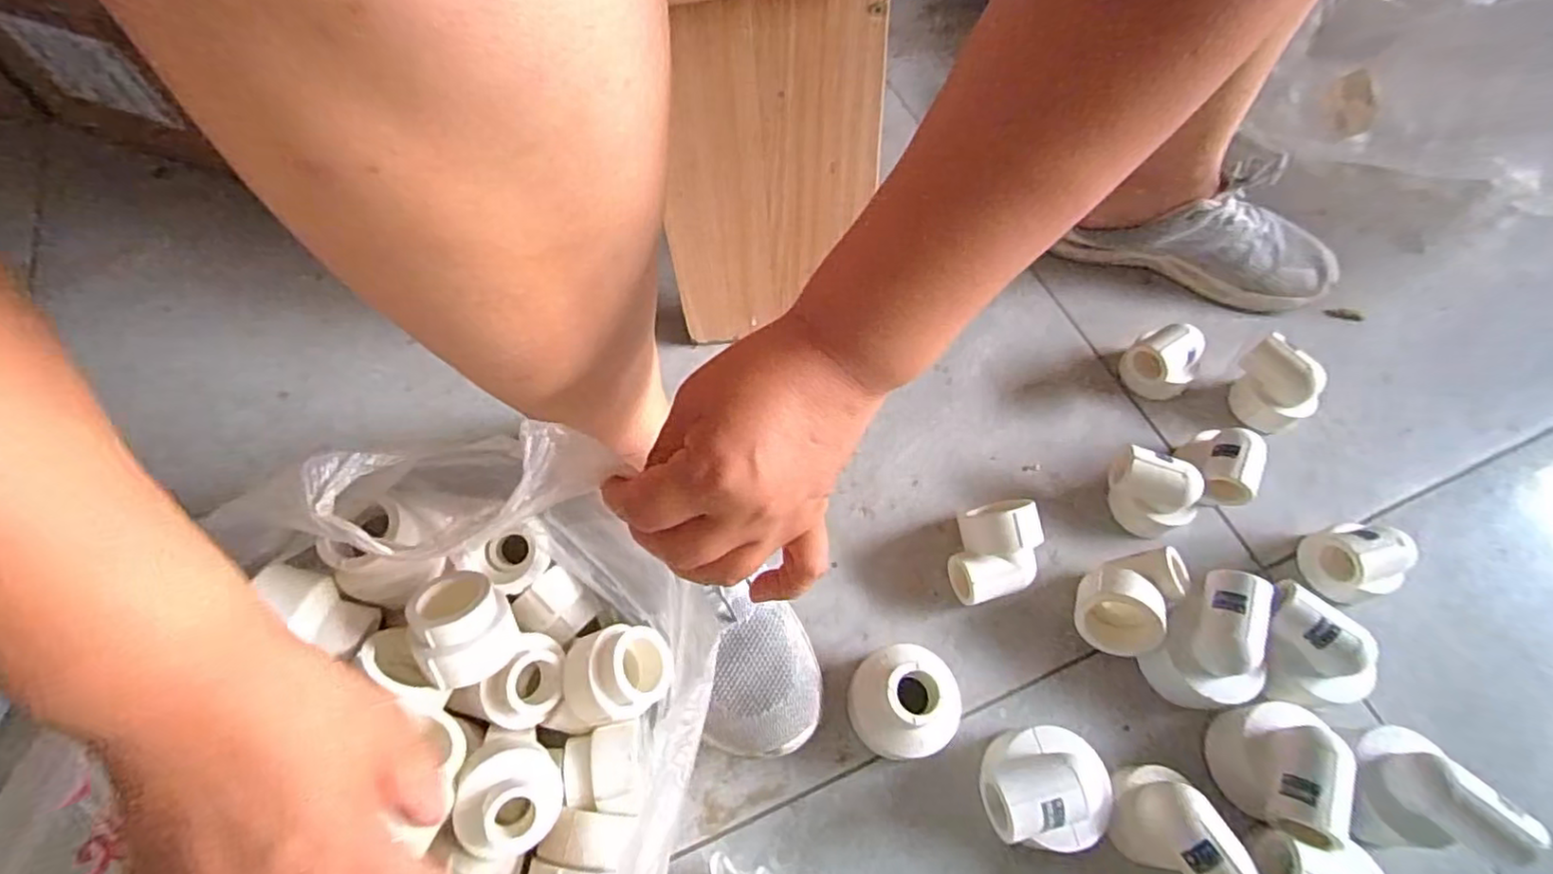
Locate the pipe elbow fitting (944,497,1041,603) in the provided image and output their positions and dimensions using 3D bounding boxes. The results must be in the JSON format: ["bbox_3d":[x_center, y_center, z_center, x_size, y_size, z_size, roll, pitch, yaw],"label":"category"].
[{"bbox_3d":[0.145,0.073,0.442,0.057,0.051,0.072,39,65,20],"label":"pipe elbow fitting"}]

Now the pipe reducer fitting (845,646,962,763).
[{"bbox_3d":[0.077,0.159,0.393,0.060,0.052,0.058,1,62,-2],"label":"pipe reducer fitting"}]

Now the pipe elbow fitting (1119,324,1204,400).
[{"bbox_3d":[0.296,-0.056,0.512,0.047,0.057,0.045,-29,67,-16],"label":"pipe elbow fitting"}]

